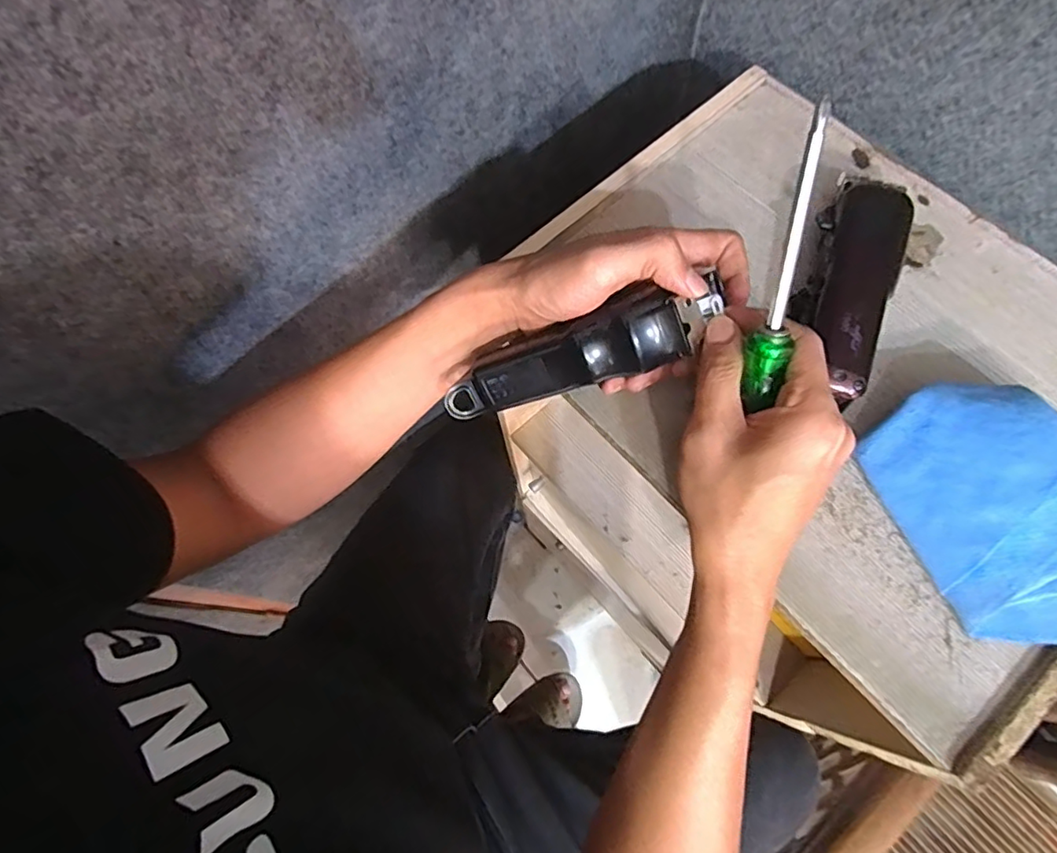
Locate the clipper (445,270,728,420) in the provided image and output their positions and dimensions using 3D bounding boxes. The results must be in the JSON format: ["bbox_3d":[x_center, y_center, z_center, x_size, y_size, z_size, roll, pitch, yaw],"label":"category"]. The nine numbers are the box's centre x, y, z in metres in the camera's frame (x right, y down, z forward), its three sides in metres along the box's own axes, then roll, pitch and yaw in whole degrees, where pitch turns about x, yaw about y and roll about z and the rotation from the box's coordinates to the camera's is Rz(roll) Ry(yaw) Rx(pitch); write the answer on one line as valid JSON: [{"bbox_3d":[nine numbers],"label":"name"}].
[{"bbox_3d":[0.030,-0.044,0.347,0.170,0.029,0.036,-19,67,21],"label":"clipper"}]

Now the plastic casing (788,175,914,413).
[{"bbox_3d":[0.200,-0.086,0.365,0.048,0.042,0.147,18,70,9],"label":"plastic casing"}]

